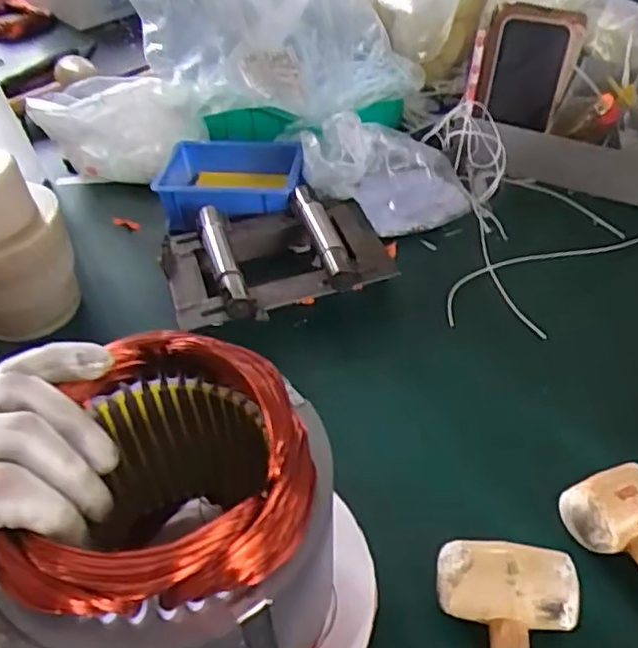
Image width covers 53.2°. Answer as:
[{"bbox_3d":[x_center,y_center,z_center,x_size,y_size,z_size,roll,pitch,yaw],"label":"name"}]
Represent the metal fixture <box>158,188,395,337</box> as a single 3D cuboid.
[{"bbox_3d":[-0.040,-0.057,0.597,0.201,0.054,0.139,-16,47,-12],"label":"metal fixture"}]

